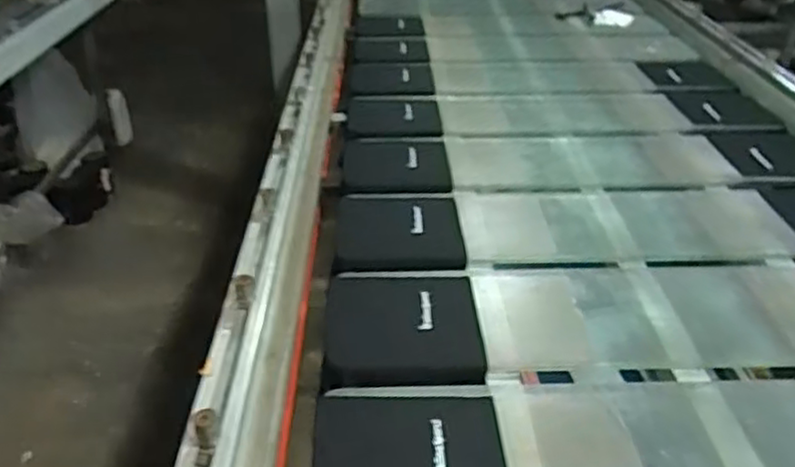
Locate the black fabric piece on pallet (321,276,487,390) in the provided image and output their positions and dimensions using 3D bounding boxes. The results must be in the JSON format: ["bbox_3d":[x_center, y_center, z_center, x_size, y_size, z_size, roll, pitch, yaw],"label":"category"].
[{"bbox_3d":[0.007,0.115,0.882,0.185,0.023,0.214,-1,32,-1],"label":"black fabric piece on pallet"}]

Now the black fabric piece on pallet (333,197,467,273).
[{"bbox_3d":[0.002,-0.008,1.079,0.186,0.022,0.216,0,32,0],"label":"black fabric piece on pallet"}]

